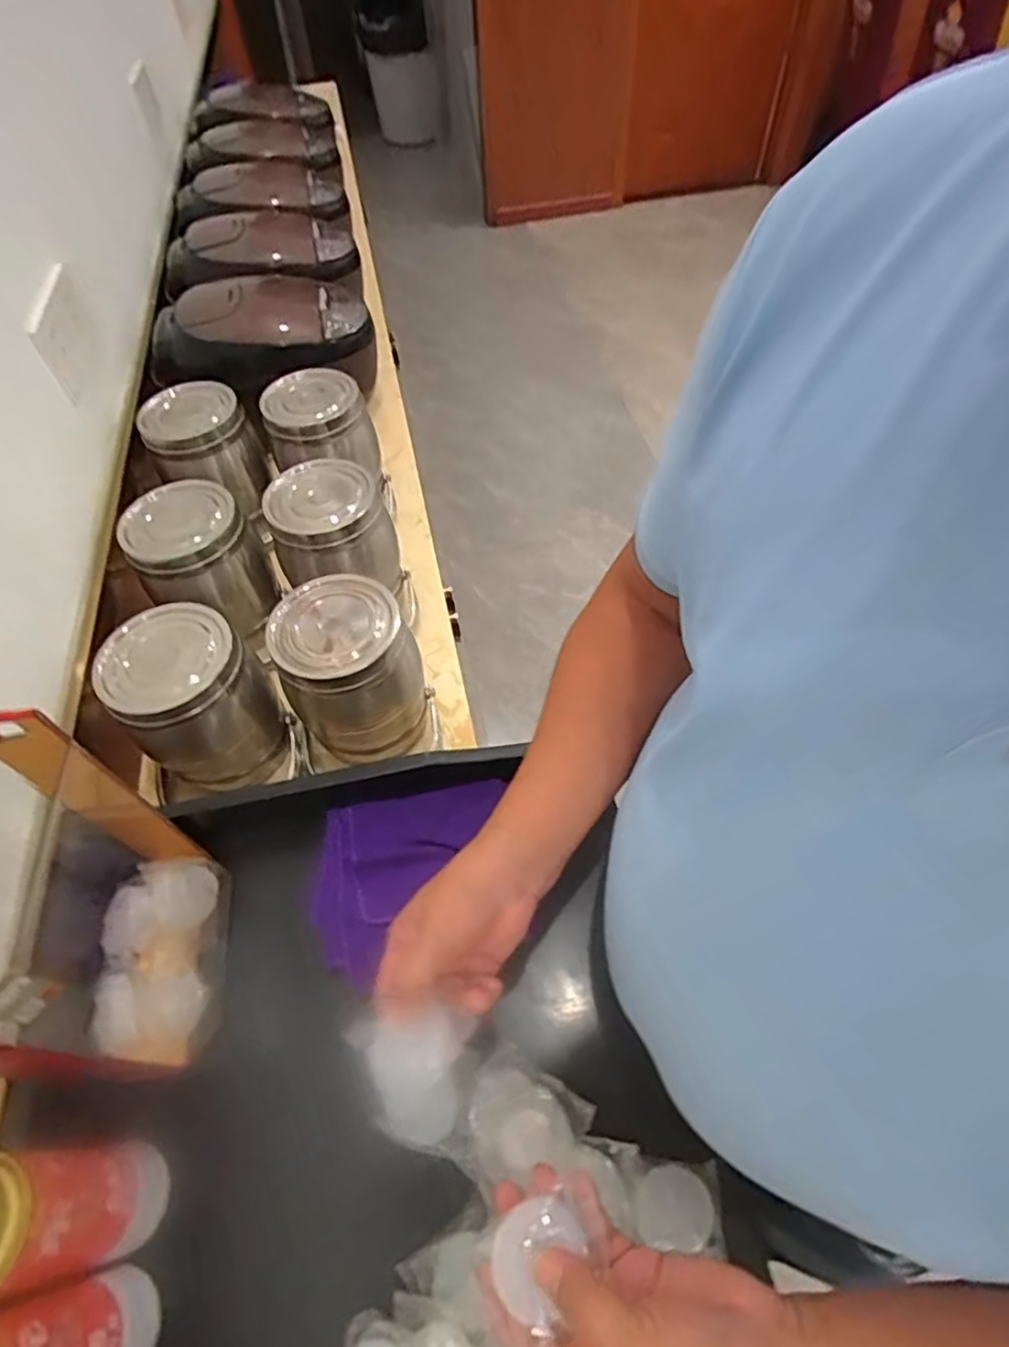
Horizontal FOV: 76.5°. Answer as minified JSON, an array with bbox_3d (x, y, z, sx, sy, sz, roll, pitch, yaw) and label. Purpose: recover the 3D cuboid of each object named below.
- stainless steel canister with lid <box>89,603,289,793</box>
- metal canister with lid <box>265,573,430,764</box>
[{"bbox_3d":[-0.314,0.031,0.667,0.128,0.187,0.121,-36,61,-19],"label":"stainless steel canister with lid"},{"bbox_3d":[-0.157,-0.004,0.681,0.125,0.175,0.126,-18,57,-9],"label":"metal canister with lid"}]

